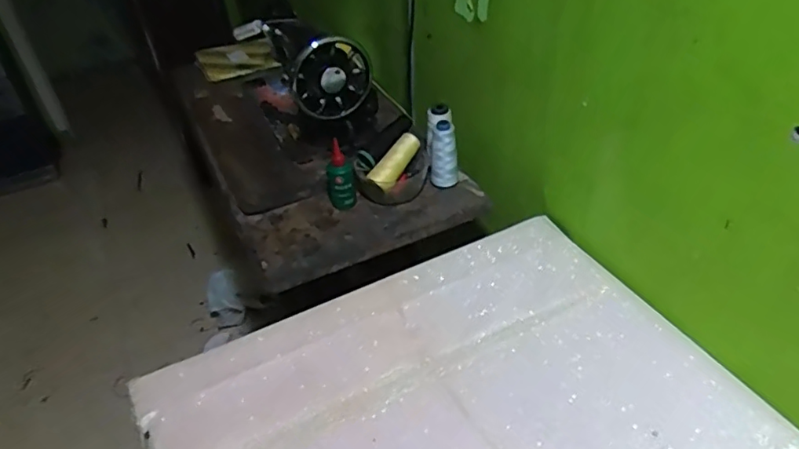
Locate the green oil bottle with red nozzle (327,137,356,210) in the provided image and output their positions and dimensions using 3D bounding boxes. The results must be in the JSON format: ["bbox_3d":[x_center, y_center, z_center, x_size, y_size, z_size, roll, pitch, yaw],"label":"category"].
[{"bbox_3d":[-0.095,-0.078,0.904,0.043,0.122,0.028,-11,39,-5],"label":"green oil bottle with red nozzle"}]

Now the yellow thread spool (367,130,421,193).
[{"bbox_3d":[-0.007,-0.103,0.929,0.037,0.035,0.110,24,68,32],"label":"yellow thread spool"}]

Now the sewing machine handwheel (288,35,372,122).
[{"bbox_3d":[-0.110,-0.236,0.933,0.133,0.135,0.035,-12,40,-10],"label":"sewing machine handwheel"}]

